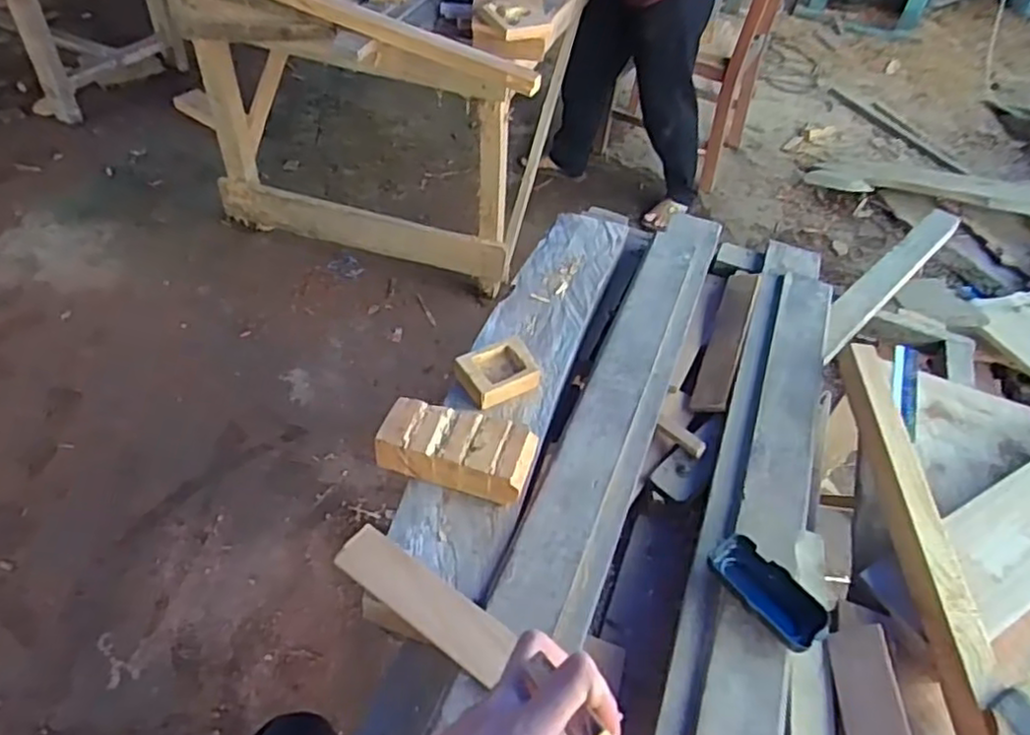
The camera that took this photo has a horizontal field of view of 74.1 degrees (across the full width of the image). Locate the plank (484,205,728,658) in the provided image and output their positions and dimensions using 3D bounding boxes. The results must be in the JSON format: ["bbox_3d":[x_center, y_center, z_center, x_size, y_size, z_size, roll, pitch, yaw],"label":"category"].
[{"bbox_3d":[0.150,0.002,0.841,0.092,0.036,0.717,19,49,11],"label":"plank"}]

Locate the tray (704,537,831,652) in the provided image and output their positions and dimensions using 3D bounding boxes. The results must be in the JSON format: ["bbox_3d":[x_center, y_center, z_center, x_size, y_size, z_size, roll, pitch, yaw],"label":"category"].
[{"bbox_3d":[0.235,0.209,0.640,0.055,0.027,0.111,-25,54,-27],"label":"tray"}]

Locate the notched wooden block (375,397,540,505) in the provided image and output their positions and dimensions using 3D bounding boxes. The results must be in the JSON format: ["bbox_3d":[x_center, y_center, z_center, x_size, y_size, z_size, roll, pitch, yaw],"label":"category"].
[{"bbox_3d":[-0.058,0.084,0.697,0.153,0.042,0.078,15,46,7],"label":"notched wooden block"}]

